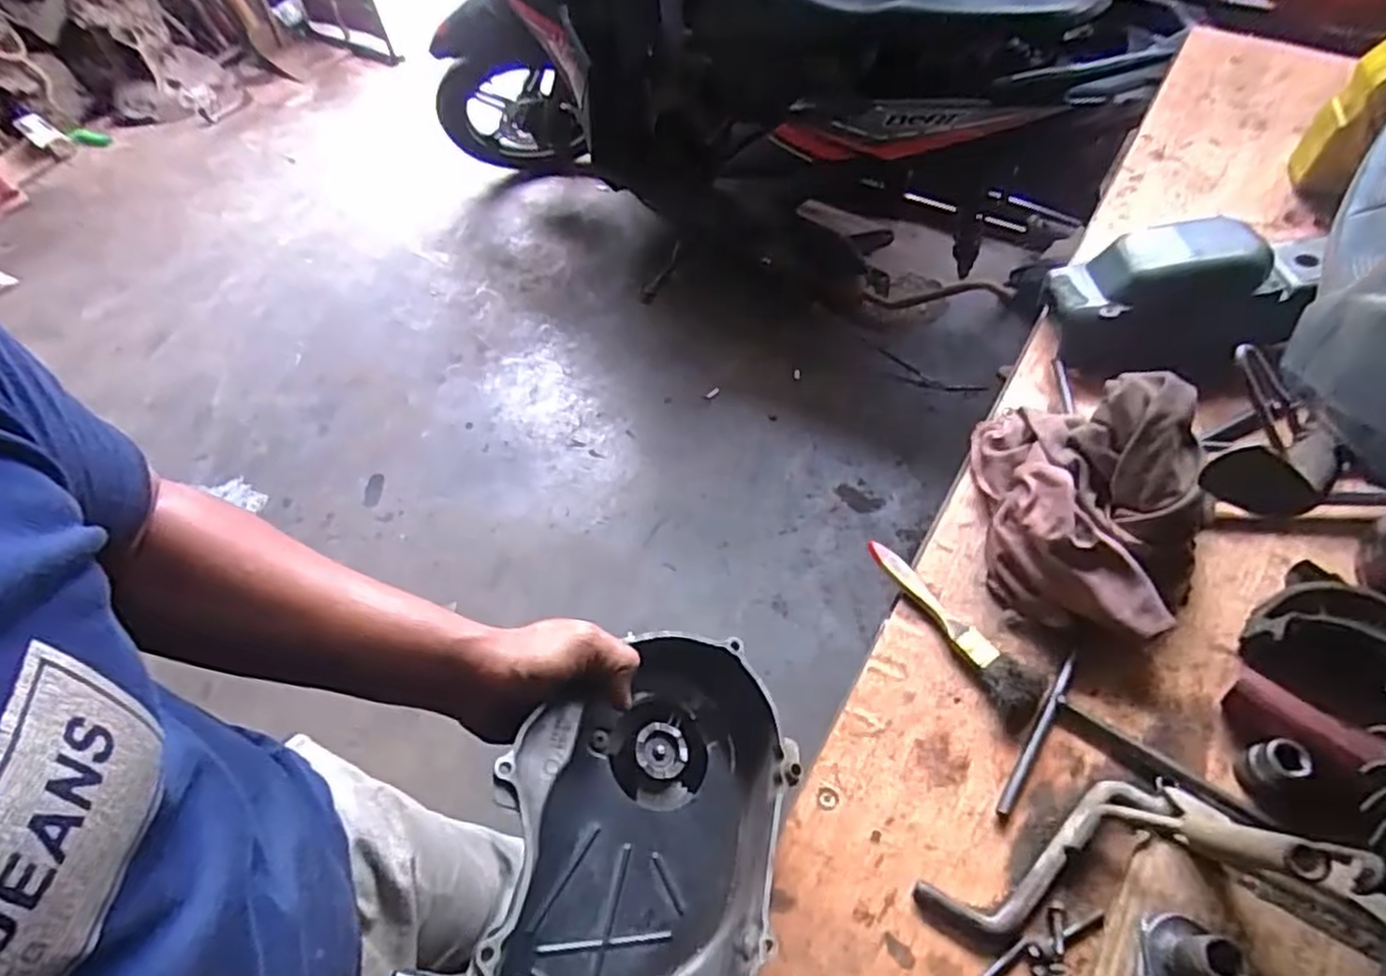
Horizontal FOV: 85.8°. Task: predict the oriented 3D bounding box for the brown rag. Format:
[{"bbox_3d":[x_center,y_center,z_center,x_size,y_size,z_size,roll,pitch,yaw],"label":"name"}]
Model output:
[{"bbox_3d":[0.302,0.003,0.568,0.135,0.107,0.198,1,57,6],"label":"brown rag"}]

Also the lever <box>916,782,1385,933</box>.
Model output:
[{"bbox_3d":[0.283,0.230,0.470,0.274,0.026,0.080,-2,57,4],"label":"lever"}]

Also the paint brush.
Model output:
[{"bbox_3d":[0.190,0.103,0.559,0.037,0.023,0.161,-38,61,-18],"label":"paint brush"}]

